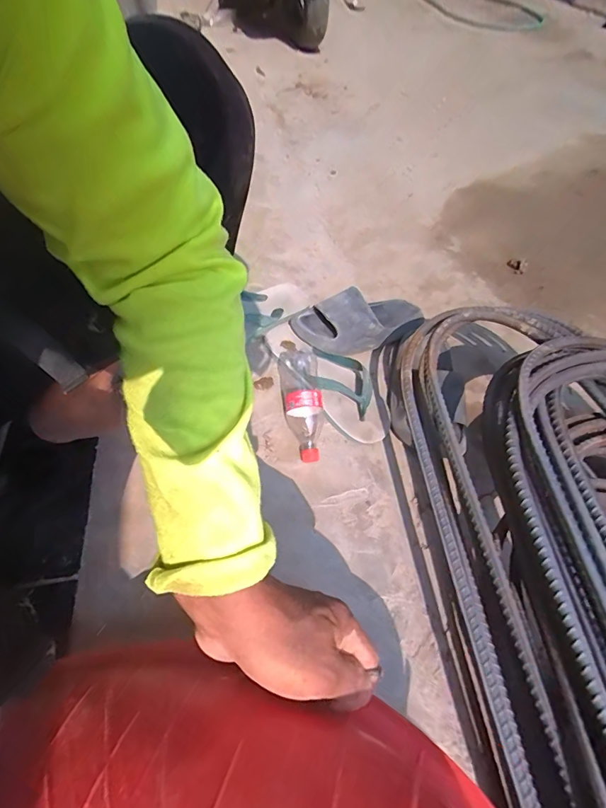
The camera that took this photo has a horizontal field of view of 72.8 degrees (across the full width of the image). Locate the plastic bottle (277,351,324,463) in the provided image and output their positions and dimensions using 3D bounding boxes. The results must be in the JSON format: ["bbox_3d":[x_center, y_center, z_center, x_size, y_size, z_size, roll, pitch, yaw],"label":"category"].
[{"bbox_3d":[0.000,-0.004,0.626,0.059,0.074,0.183,-8,56,-4],"label":"plastic bottle"}]

